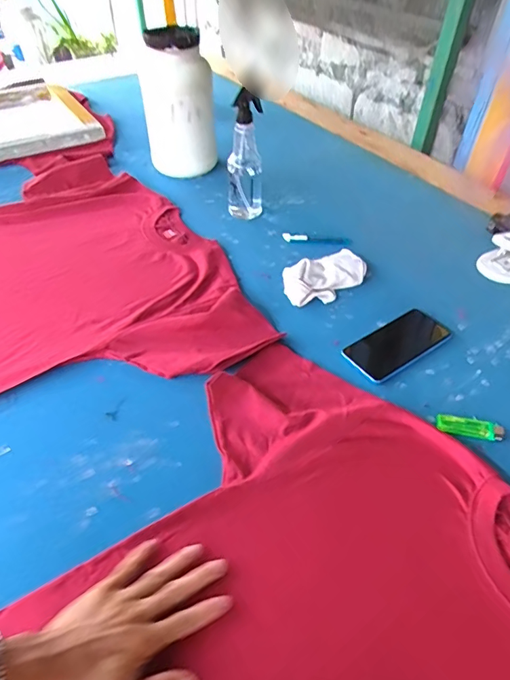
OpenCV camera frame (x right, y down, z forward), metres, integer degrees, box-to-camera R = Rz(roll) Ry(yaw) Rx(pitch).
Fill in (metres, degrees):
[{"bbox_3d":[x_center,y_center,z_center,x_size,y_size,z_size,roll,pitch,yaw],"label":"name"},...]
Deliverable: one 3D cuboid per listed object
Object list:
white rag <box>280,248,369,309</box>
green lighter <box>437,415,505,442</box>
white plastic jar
[{"bbox_3d":[0.121,-0.110,0.778,0.158,0.033,0.081,-21,50,-21],"label":"white rag"},{"bbox_3d":[0.272,0.111,0.580,0.078,0.012,0.021,11,46,9],"label":"green lighter"},{"bbox_3d":[-0.172,-0.520,1.015,0.152,0.271,0.122,-7,46,-9],"label":"white plastic jar"}]

